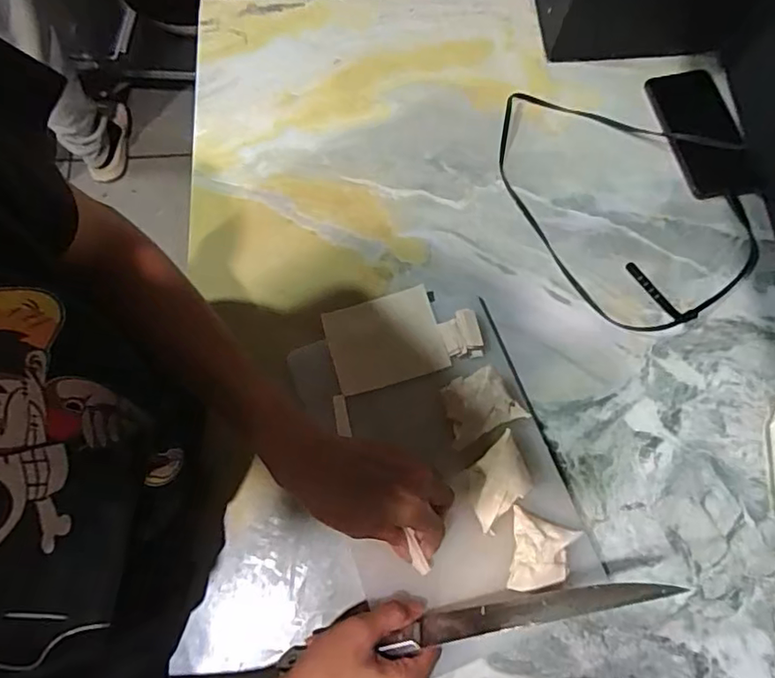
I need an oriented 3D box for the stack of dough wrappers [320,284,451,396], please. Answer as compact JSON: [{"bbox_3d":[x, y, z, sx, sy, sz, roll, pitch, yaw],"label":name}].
[{"bbox_3d":[-0.003,0.002,0.534,0.103,0.011,0.084,-15,73,-6],"label":"stack of dough wrappers"}]

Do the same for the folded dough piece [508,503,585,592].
[{"bbox_3d":[0.126,0.175,0.466,0.051,0.030,0.060,10,72,2],"label":"folded dough piece"}]

